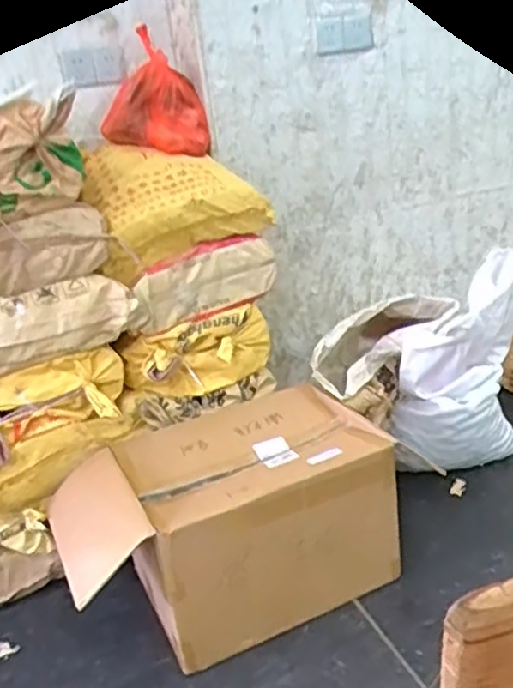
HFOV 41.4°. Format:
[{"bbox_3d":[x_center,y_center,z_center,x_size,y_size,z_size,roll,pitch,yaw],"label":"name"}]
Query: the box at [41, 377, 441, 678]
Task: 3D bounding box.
[{"bbox_3d":[-0.068,0.402,1.583,0.725,0.350,0.446,-16,23,-22],"label":"box"}]

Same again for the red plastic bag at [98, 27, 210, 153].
[{"bbox_3d":[-0.247,-0.584,1.613,0.244,0.261,0.208,-10,21,-7],"label":"red plastic bag"}]

